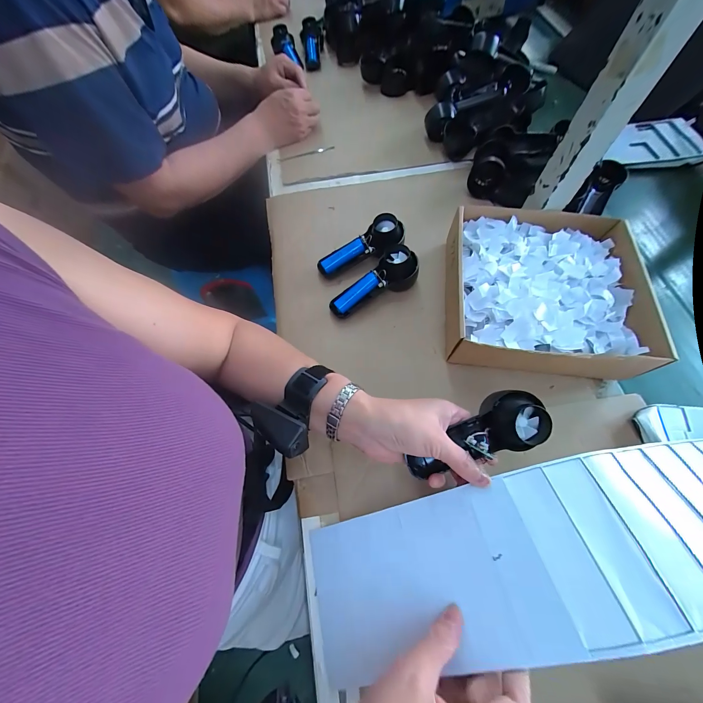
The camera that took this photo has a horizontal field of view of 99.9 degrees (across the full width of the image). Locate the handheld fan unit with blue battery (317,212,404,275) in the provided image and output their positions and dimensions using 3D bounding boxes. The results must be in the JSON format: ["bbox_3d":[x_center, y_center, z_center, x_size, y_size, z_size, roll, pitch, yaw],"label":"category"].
[{"bbox_3d":[0.019,-0.162,0.476,0.145,0.052,0.060,-32,68,-11],"label":"handheld fan unit with blue battery"}]

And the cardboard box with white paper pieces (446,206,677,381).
[{"bbox_3d":[0.269,-0.091,0.421,0.276,0.075,0.248,4,66,4],"label":"cardboard box with white paper pieces"}]

